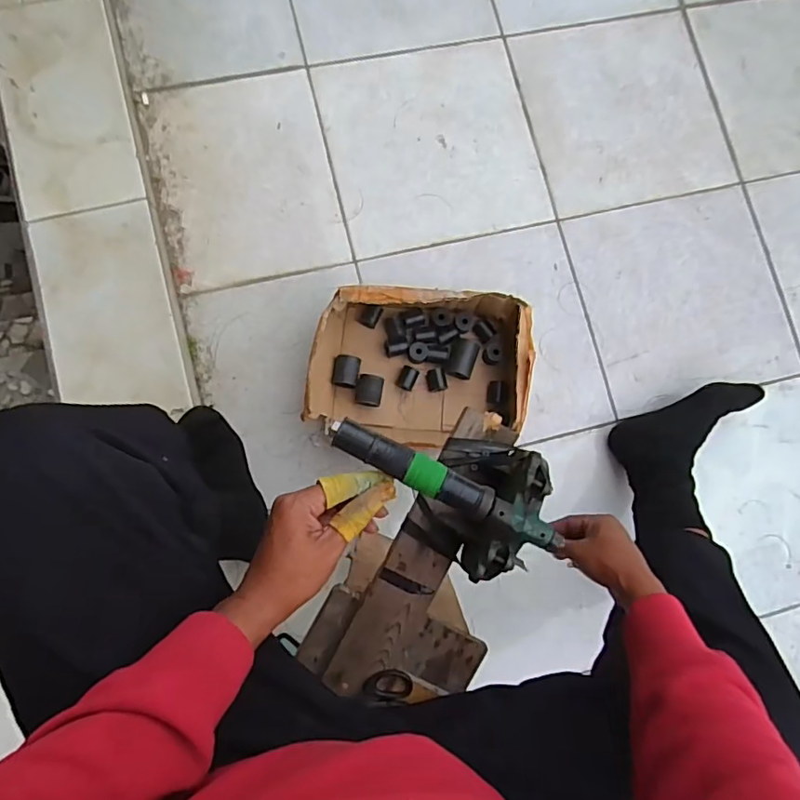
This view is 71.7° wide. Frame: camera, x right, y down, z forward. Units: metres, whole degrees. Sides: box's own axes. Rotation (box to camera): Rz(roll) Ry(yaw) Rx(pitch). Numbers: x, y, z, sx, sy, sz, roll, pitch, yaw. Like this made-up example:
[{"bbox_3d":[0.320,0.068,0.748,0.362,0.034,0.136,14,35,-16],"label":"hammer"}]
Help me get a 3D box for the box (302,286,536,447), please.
[{"bbox_3d":[0.030,-0.061,0.938,0.344,0.124,0.233,5,82,-5],"label":"box"}]

